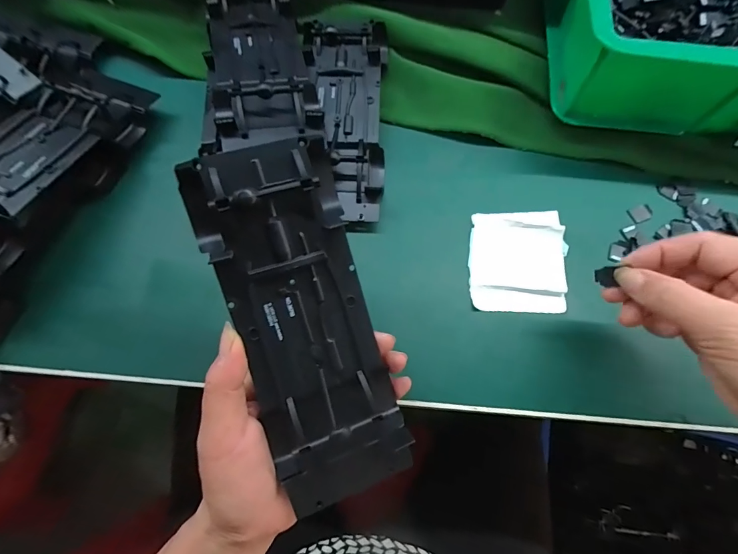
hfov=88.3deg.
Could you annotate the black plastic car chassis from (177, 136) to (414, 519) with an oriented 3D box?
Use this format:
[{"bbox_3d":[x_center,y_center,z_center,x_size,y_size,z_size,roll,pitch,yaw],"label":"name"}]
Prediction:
[{"bbox_3d":[-0.033,0.029,0.203,0.071,0.033,0.190,-17,99,-6],"label":"black plastic car chassis"}]

